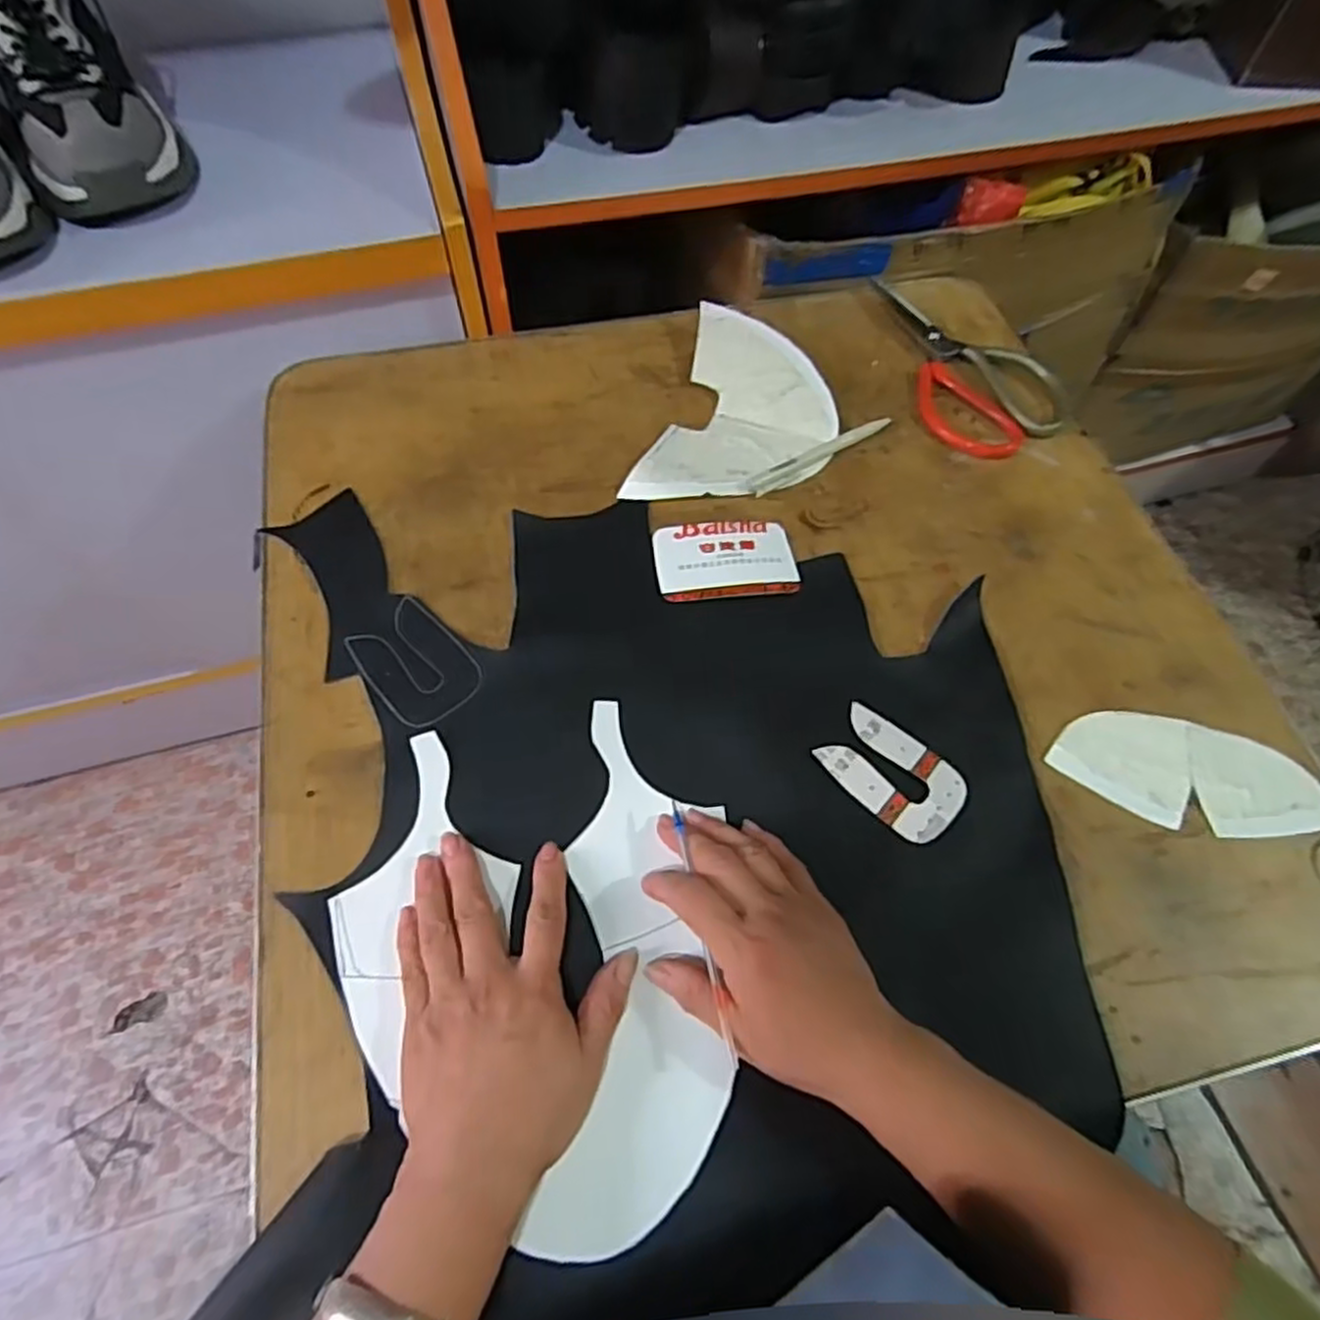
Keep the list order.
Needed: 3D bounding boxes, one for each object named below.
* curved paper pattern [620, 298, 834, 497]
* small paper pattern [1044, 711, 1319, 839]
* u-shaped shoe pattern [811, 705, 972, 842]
[{"bbox_3d":[0.064,-0.178,0.552,0.123,0.021,0.181,18,62,8],"label":"curved paper pattern"},{"bbox_3d":[0.313,0.067,0.442,0.155,0.008,0.066,11,61,4],"label":"small paper pattern"},{"bbox_3d":[0.135,0.065,0.434,0.080,0.004,0.052,38,66,18],"label":"u-shaped shoe pattern"}]

